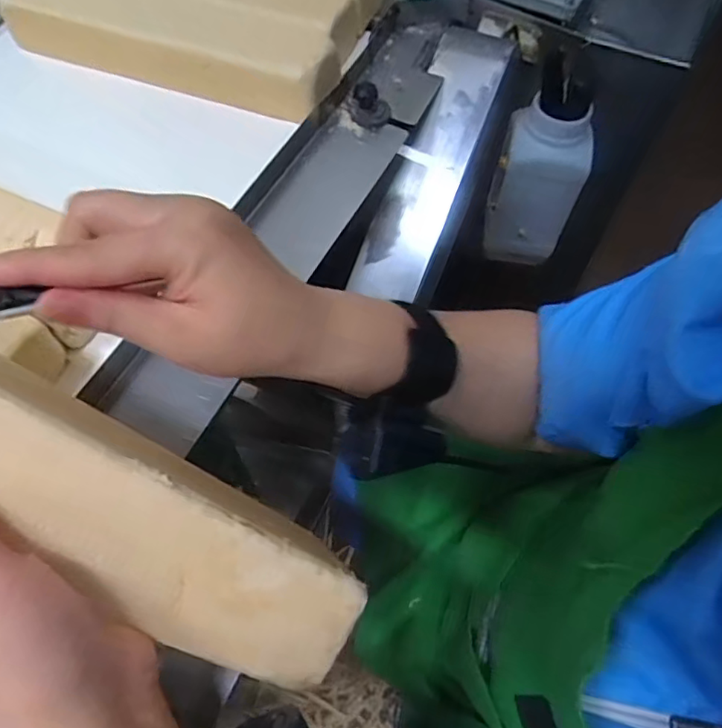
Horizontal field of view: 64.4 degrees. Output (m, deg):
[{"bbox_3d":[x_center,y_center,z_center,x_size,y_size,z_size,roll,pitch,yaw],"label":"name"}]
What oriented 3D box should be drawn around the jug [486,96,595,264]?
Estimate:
[{"bbox_3d":[0.219,-0.225,0.721,0.098,0.221,0.077,13,60,7],"label":"jug"}]

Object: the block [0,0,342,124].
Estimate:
[{"bbox_3d":[-0.194,-0.341,0.600,0.356,0.072,0.084,18,61,10],"label":"block"}]

